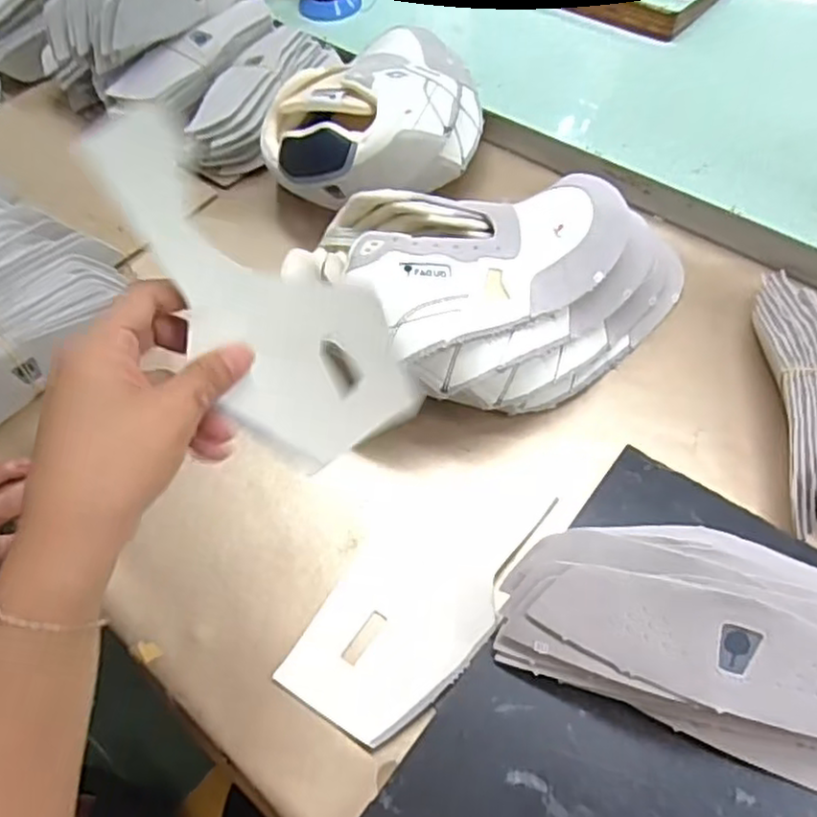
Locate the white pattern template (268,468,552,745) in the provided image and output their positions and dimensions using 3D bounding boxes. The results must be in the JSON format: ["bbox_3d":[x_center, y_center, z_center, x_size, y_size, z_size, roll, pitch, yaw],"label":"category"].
[{"bbox_3d":[0.009,0.111,0.435,0.093,0.005,0.183,23,61,24],"label":"white pattern template"}]

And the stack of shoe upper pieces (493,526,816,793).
[{"bbox_3d":[0.163,0.112,0.364,0.212,0.056,0.113,18,60,16],"label":"stack of shoe upper pieces"}]

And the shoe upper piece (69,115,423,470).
[{"bbox_3d":[-0.069,-0.046,0.333,0.088,0.206,0.018,-44,44,-4],"label":"shoe upper piece"}]

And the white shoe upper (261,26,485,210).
[{"bbox_3d":[-0.016,-0.273,0.615,0.159,0.078,0.232,26,63,20],"label":"white shoe upper"}]

